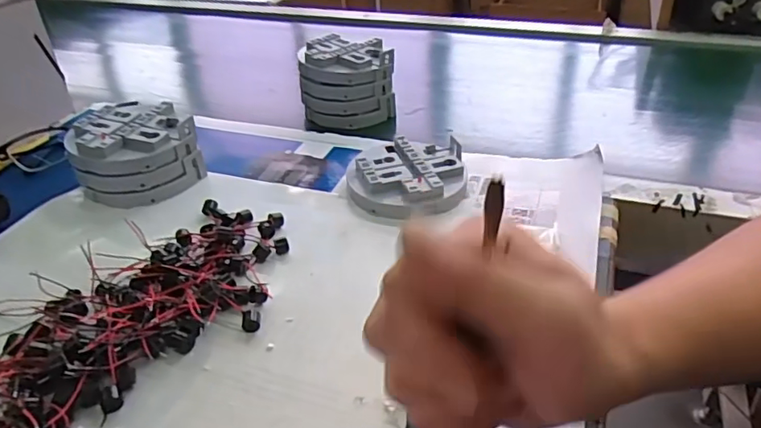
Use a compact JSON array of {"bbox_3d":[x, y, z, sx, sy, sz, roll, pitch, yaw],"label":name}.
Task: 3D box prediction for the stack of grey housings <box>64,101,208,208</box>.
[{"bbox_3d":[-0.219,-0.056,0.499,0.091,0.057,0.101,29,44,36],"label":"stack of grey housings"}]

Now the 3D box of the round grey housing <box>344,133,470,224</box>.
[{"bbox_3d":[0.022,-0.031,0.481,0.098,0.027,0.098,-1,34,1],"label":"round grey housing"}]

